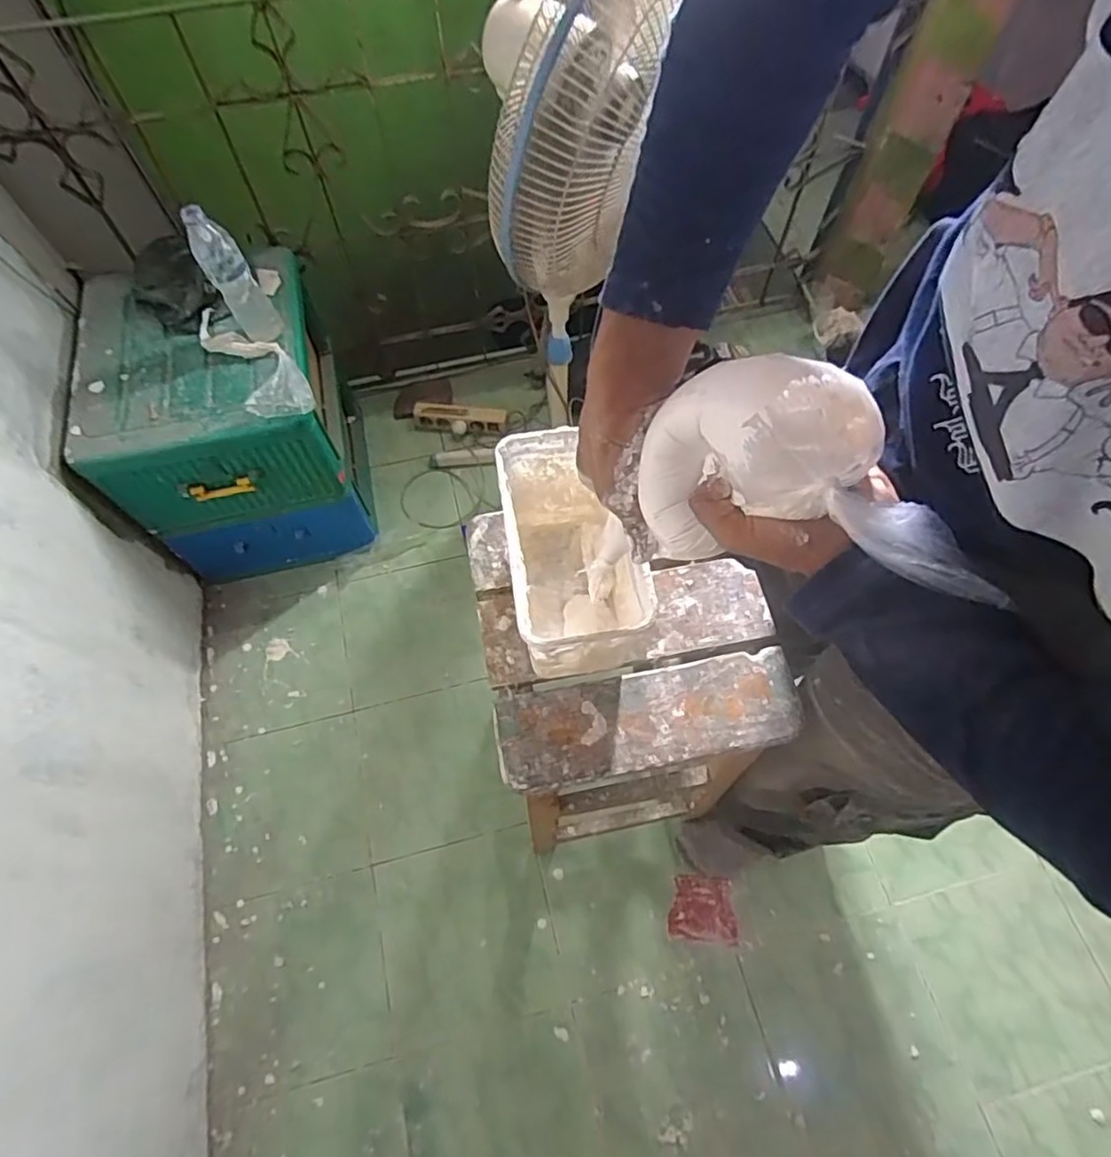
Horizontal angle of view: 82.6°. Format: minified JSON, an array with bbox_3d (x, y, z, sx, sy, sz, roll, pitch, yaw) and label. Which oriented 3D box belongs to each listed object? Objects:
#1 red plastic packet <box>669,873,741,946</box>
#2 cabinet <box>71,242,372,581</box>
[{"bbox_3d":[0.269,0.602,1.155,0.122,0.011,0.107,2,64,3],"label":"red plastic packet"},{"bbox_3d":[-0.645,-0.314,1.325,0.395,0.495,0.435,-14,65,-6],"label":"cabinet"}]

